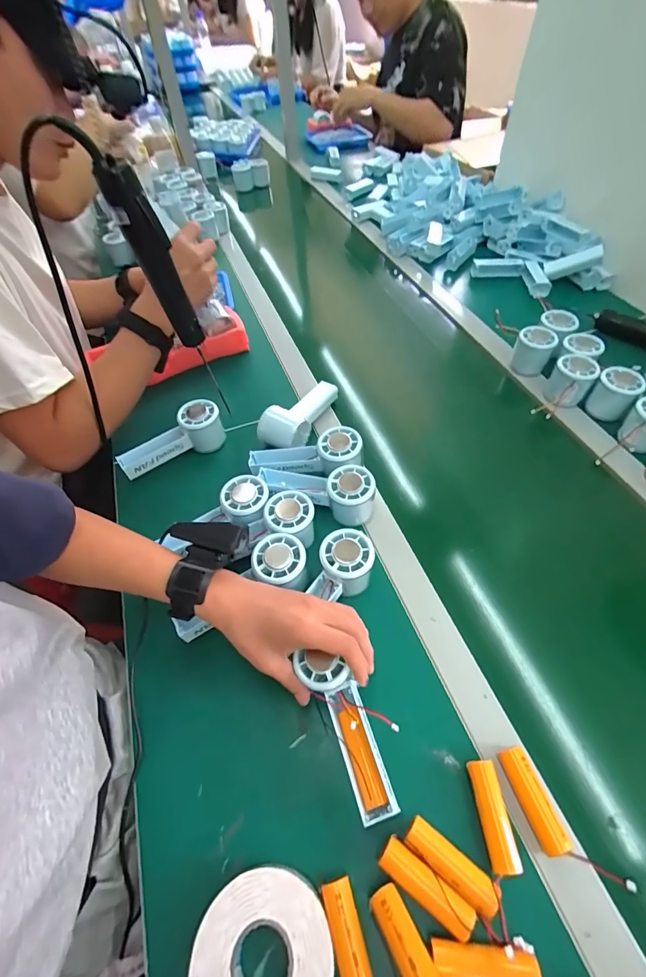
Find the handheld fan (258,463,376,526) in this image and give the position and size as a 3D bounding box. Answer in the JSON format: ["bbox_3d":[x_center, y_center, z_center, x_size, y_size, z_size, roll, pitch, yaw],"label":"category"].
[{"bbox_3d":[-0.011,0.003,0.509,0.150,0.057,0.055,8,54,8],"label":"handheld fan"}]

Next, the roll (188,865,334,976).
[{"bbox_3d":[-0.043,0.336,0.289,0.098,0.024,0.092,-1,53,2],"label":"roll"}]

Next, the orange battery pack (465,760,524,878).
[{"bbox_3d":[0.136,0.262,0.327,0.020,0.019,0.070,-6,53,-2],"label":"orange battery pack"}]

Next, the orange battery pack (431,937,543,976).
[{"bbox_3d":[0.112,0.330,0.280,0.070,0.018,0.022,3,54,5],"label":"orange battery pack"}]

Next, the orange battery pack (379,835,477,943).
[{"bbox_3d":[0.077,0.299,0.306,0.071,0.021,0.022,29,60,22],"label":"orange battery pack"}]

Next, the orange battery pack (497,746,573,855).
[{"bbox_3d":[0.174,0.257,0.336,0.023,0.016,0.071,-15,54,-8],"label":"orange battery pack"}]

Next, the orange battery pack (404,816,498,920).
[{"bbox_3d":[0.097,0.287,0.310,0.070,0.016,0.024,31,61,23],"label":"orange battery pack"}]

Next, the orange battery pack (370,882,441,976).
[{"bbox_3d":[0.060,0.319,0.277,0.022,0.017,0.071,-29,38,-15],"label":"orange battery pack"}]

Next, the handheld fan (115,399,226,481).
[{"bbox_3d":[-0.215,-0.065,0.586,0.149,0.071,0.055,-26,57,-14],"label":"handheld fan"}]

